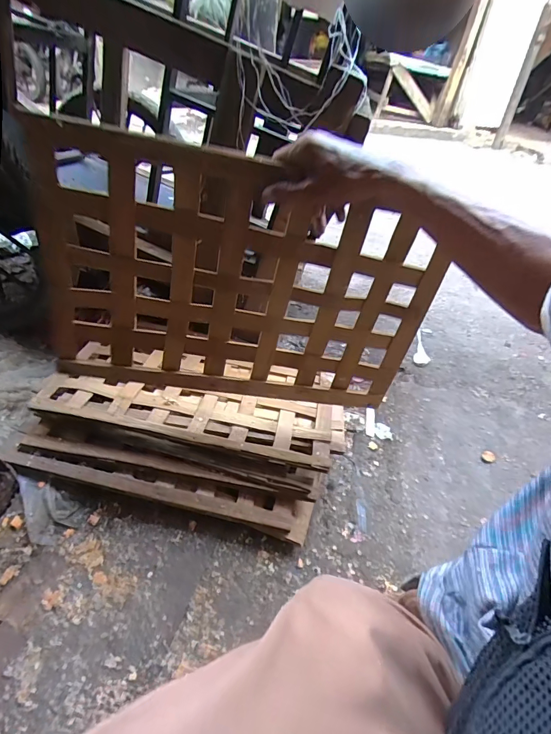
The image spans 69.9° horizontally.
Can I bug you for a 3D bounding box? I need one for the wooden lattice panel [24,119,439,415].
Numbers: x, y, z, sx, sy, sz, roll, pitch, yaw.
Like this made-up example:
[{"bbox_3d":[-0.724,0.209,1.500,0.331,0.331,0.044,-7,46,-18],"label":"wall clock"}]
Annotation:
[{"bbox_3d":[-0.043,-0.103,0.558,0.531,0.347,0.020,6,37,-9],"label":"wooden lattice panel"}]

